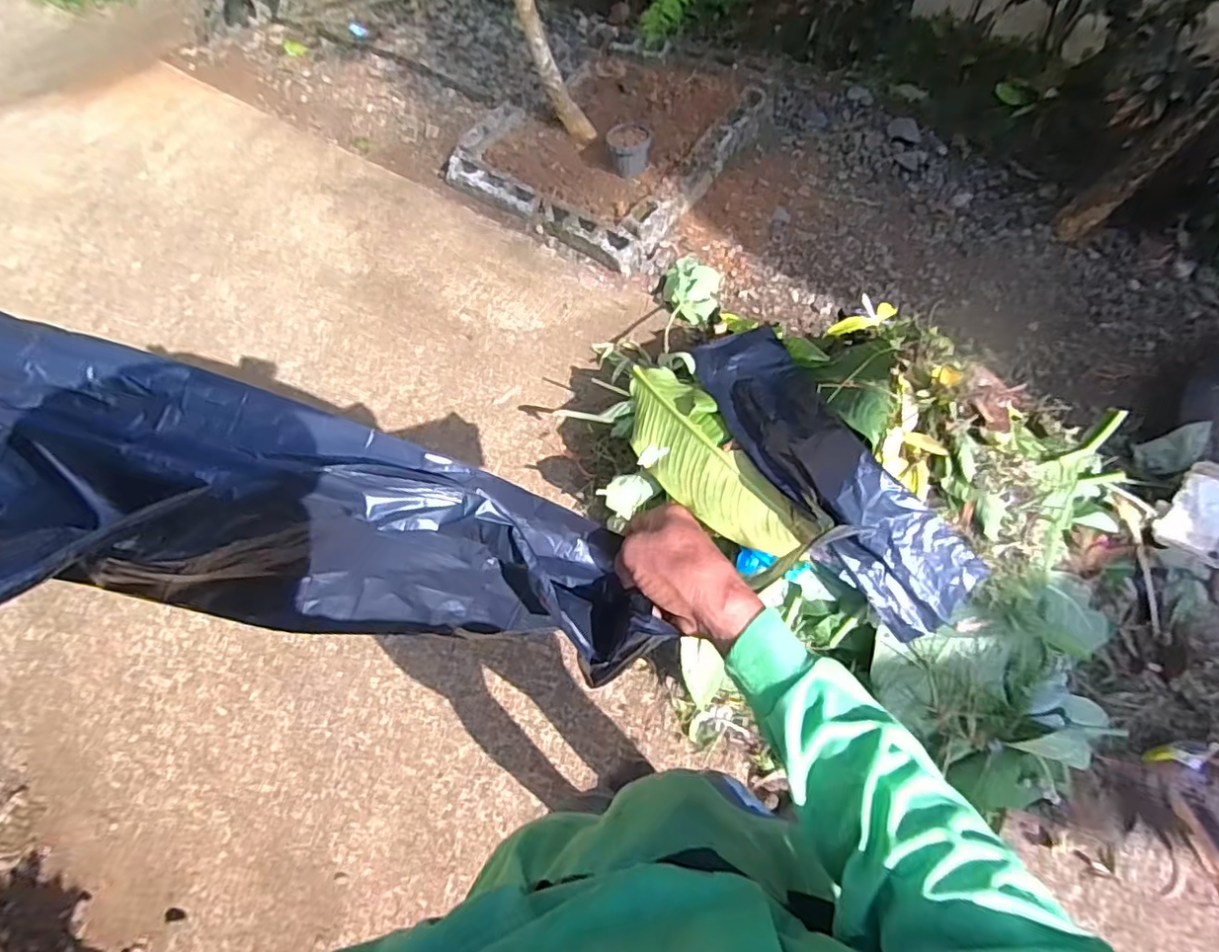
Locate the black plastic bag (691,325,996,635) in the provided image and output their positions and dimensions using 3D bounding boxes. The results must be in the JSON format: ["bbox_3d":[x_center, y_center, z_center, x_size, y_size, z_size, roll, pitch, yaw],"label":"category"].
[{"bbox_3d":[0.393,-0.062,1.181,0.234,0.244,0.755,-26,63,-4],"label":"black plastic bag"}]

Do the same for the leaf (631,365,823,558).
[{"bbox_3d":[0.182,-0.043,1.269,0.186,0.057,0.595,-27,51,-10],"label":"leaf"}]

